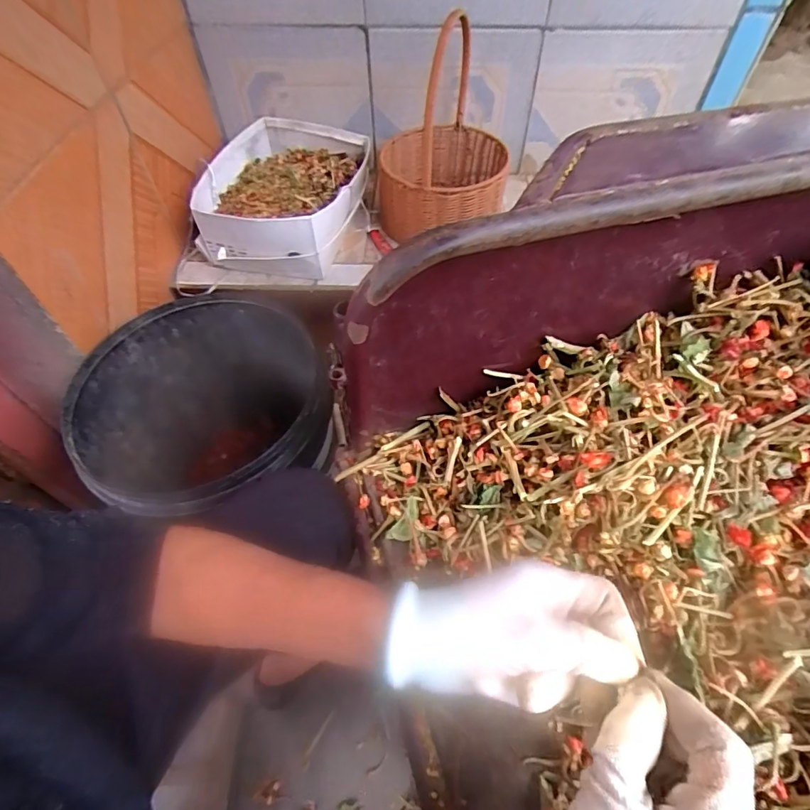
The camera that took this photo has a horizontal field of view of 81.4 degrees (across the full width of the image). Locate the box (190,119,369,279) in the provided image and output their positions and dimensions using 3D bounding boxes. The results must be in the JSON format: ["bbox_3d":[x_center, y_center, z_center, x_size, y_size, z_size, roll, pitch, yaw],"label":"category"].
[{"bbox_3d":[-0.209,-0.375,0.829,0.254,0.109,0.312,4,55,4],"label":"box"}]

